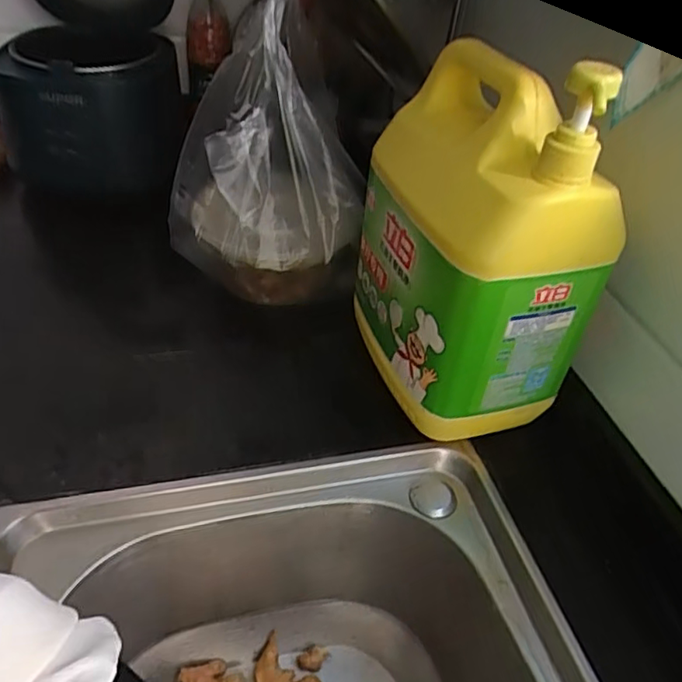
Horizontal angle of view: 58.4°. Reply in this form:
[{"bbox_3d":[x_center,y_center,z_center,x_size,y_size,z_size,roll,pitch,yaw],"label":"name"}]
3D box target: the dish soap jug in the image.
[{"bbox_3d":[0.101,-0.078,0.491,0.124,0.253,0.186,-7,42,-15],"label":"dish soap jug"}]

